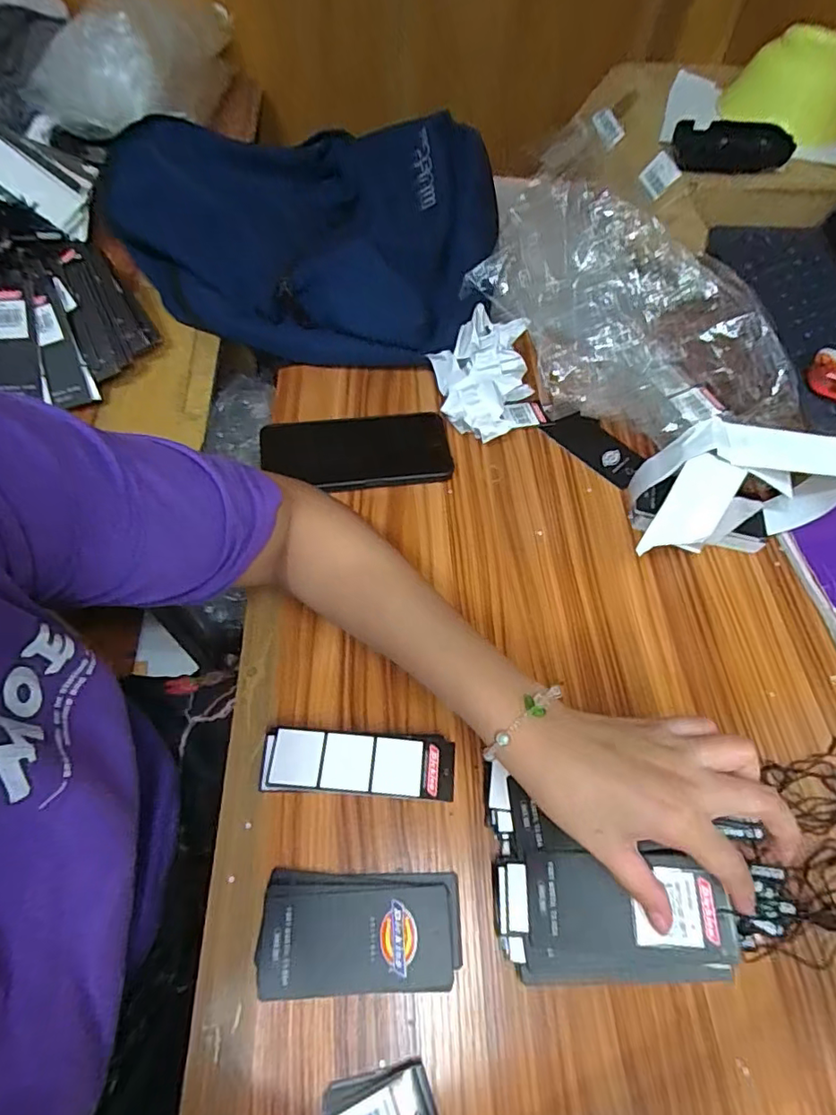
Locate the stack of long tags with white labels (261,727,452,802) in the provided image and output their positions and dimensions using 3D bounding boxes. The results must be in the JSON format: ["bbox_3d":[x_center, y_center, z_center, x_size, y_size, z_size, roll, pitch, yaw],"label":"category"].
[{"bbox_3d":[-0.040,0.139,0.370,0.124,0.022,0.039,5,58,-1],"label":"stack of long tags with white labels"}]

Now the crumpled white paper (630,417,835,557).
[{"bbox_3d":[0.251,-0.057,0.462,0.177,0.102,0.087,-12,60,-12],"label":"crumpled white paper"}]

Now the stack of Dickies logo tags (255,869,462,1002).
[{"bbox_3d":[-0.033,0.221,0.325,0.115,0.011,0.060,2,58,-3],"label":"stack of Dickies logo tags"}]

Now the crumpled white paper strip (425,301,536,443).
[{"bbox_3d":[0.060,-0.178,0.540,0.096,0.059,0.128,13,58,4],"label":"crumpled white paper strip"}]

